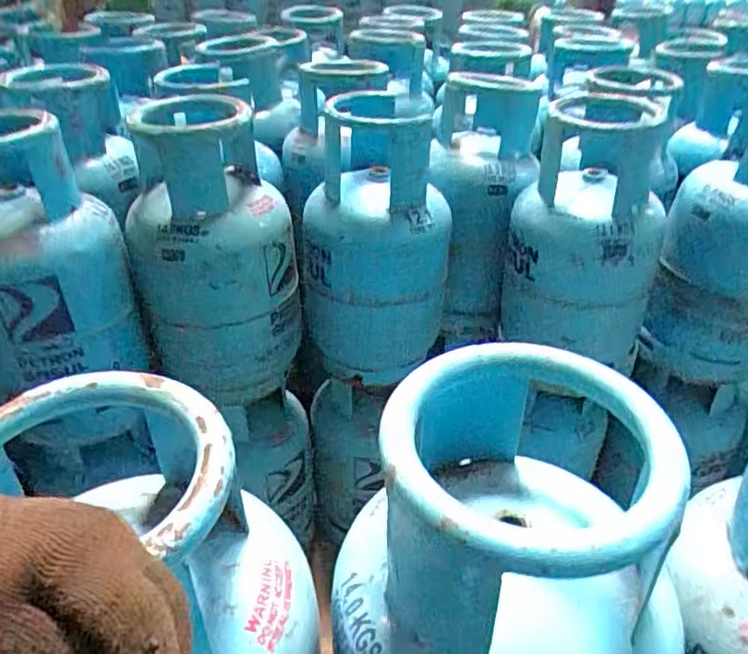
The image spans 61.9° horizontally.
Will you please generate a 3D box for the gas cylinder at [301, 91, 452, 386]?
[{"bbox_3d":[0.006,-0.187,1.381,0.298,0.601,0.311,0,34,-2],"label":"gas cylinder"}]

